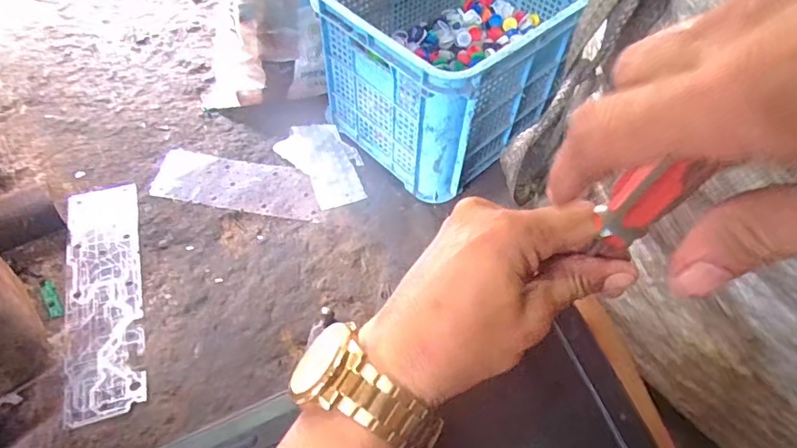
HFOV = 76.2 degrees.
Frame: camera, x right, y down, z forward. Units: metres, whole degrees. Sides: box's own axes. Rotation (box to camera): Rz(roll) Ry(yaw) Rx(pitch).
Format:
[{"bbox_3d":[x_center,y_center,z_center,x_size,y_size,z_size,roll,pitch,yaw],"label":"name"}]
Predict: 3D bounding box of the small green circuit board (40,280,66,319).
[{"bbox_3d":[-0.564,0.123,0.830,0.024,0.008,0.073,-28,62,-21],"label":"small green circuit board"}]

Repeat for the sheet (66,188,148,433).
[{"bbox_3d":[-0.486,0.111,0.840,0.113,0.007,0.418,-11,61,-15],"label":"sheet"}]

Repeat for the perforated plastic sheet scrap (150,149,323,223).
[{"bbox_3d":[-0.297,-0.074,0.966,0.305,0.006,0.112,10,57,-2],"label":"perforated plastic sheet scrap"}]

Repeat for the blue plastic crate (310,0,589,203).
[{"bbox_3d":[0.134,-0.358,1.020,0.375,0.296,0.513,39,62,21],"label":"blue plastic crate"}]

